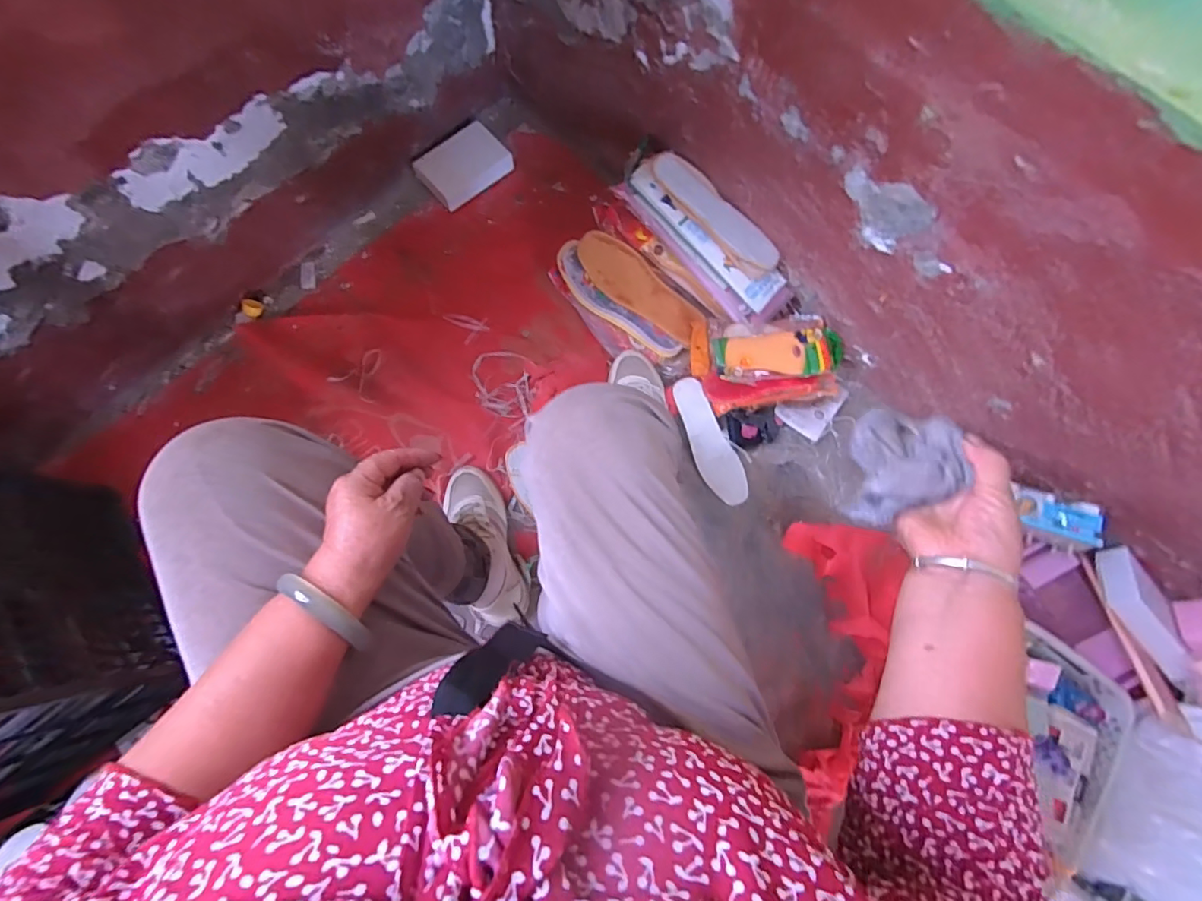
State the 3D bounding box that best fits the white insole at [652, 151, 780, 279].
[{"bbox_3d":[0.174,-0.359,0.783,0.234,0.015,0.070,46,77,-2],"label":"white insole"}]

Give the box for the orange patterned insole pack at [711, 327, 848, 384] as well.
[{"bbox_3d":[0.287,-0.152,0.818,0.204,0.019,0.075,-5,75,-3],"label":"orange patterned insole pack"}]

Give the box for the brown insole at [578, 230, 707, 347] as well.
[{"bbox_3d":[0.059,-0.262,0.831,0.234,0.012,0.079,43,94,1],"label":"brown insole"}]

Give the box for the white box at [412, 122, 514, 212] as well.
[{"bbox_3d":[-0.252,-0.529,0.953,0.155,0.033,0.111,-42,80,-11],"label":"white box"}]

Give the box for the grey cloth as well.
[{"bbox_3d":[0.251,0.015,0.422,0.075,0.037,0.094,8,75,0],"label":"grey cloth"}]

